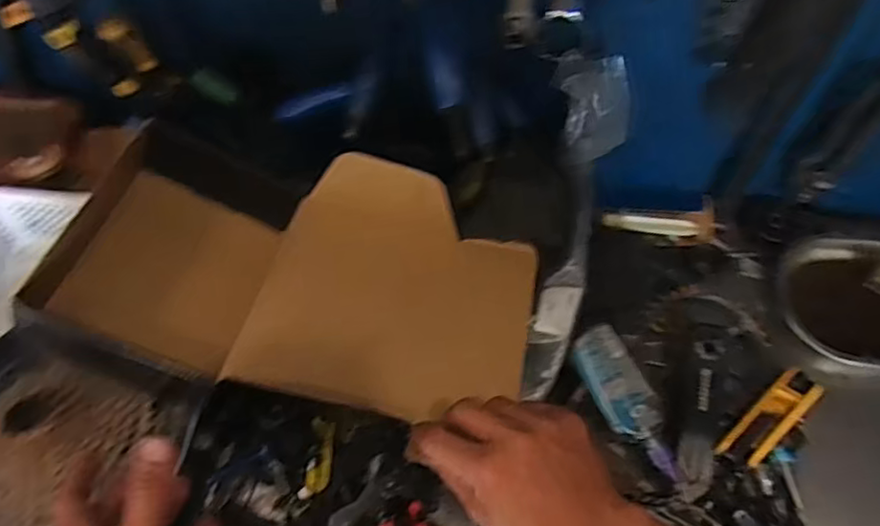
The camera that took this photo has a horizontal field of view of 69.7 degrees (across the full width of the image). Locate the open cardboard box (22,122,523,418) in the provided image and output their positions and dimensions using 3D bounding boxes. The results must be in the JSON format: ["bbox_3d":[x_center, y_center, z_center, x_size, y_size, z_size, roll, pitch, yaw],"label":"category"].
[{"bbox_3d":[-0.127,0.015,0.585,0.414,0.090,0.220,13,60,5],"label":"open cardboard box"}]

